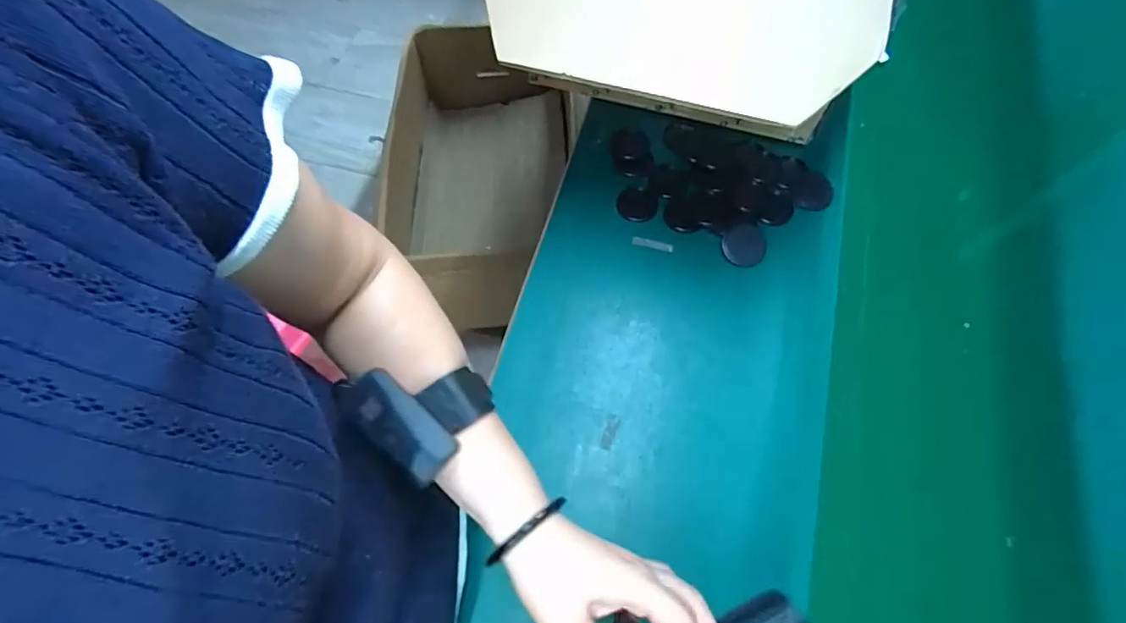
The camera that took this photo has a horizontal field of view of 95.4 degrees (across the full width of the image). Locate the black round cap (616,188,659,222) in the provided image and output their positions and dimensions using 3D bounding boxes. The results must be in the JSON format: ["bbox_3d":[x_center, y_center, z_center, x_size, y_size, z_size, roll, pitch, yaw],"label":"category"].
[{"bbox_3d":[0.092,-0.133,0.639,0.049,0.006,0.047,0,66,1],"label":"black round cap"}]

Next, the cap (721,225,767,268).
[{"bbox_3d":[0.212,-0.078,0.602,0.049,0.009,0.053,12,67,6],"label":"cap"}]

